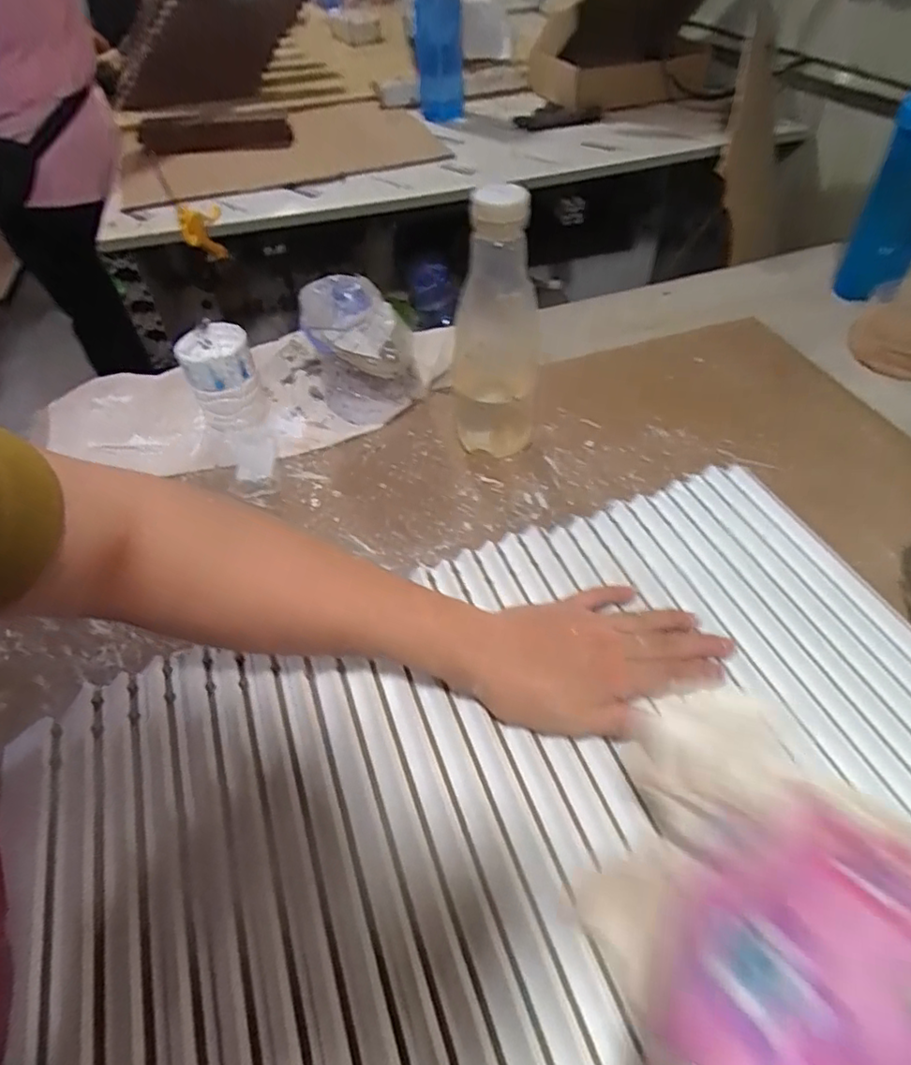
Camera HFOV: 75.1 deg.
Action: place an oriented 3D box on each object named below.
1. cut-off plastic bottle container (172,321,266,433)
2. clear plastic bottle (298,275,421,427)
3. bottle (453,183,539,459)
[{"bbox_3d":[-0.232,-0.151,0.595,0.068,0.082,0.078,-20,51,-13],"label":"cut-off plastic bottle container"},{"bbox_3d":[-0.094,-0.182,0.589,0.107,0.119,0.088,-6,49,-1],"label":"clear plastic bottle"},{"bbox_3d":[0.033,-0.174,0.504,0.076,0.230,0.090,0,49,3],"label":"bottle"}]

